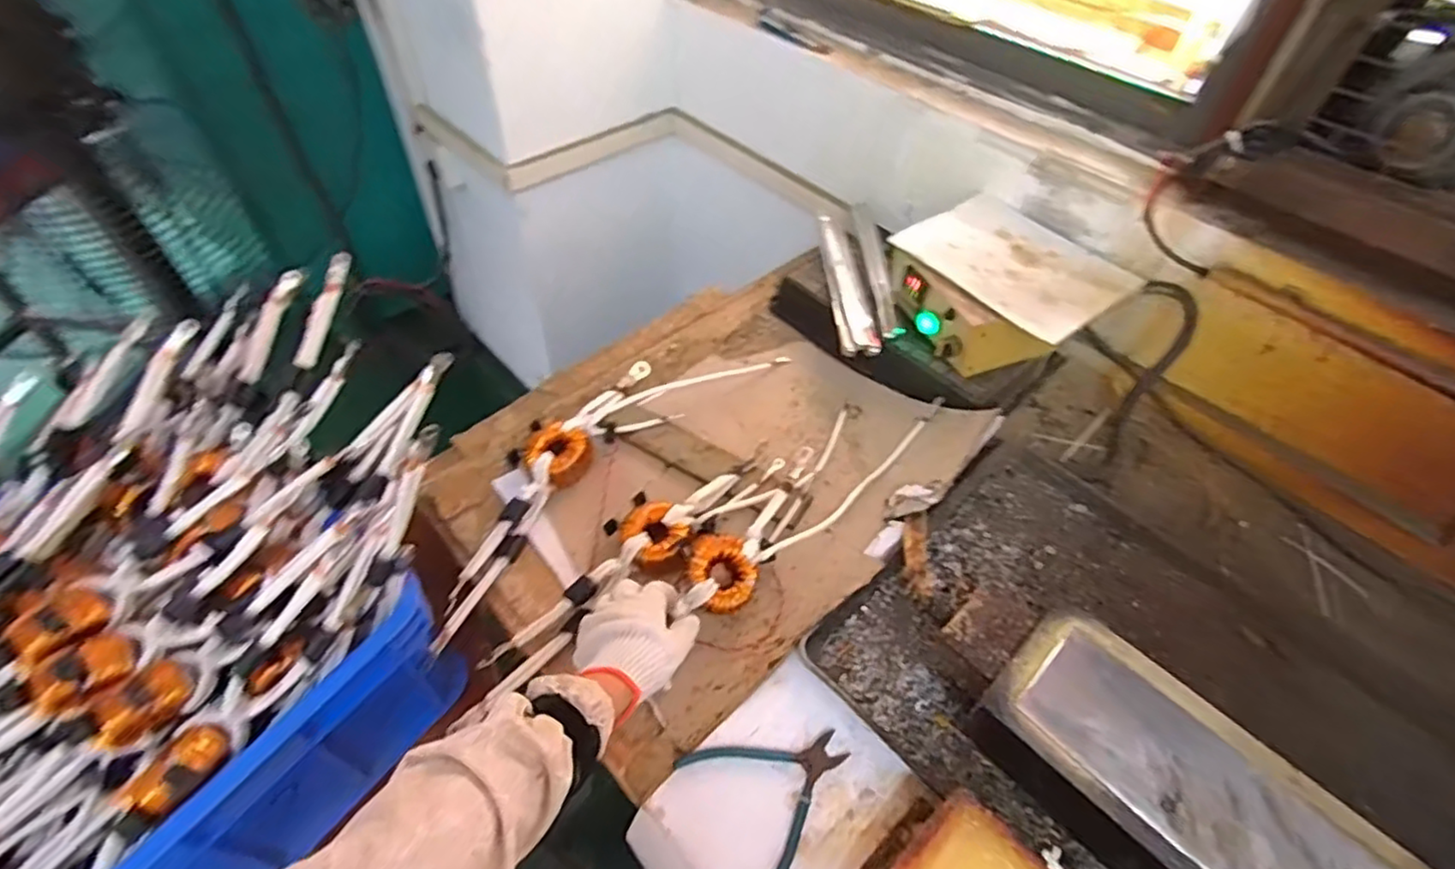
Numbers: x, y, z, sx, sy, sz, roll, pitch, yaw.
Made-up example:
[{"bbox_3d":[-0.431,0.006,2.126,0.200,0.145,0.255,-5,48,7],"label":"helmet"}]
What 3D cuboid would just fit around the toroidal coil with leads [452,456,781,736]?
[{"bbox_3d":[-0.093,0.126,0.726,0.390,0.042,0.084,-36,60,-26],"label":"toroidal coil with leads"}]

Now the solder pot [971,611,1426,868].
[{"bbox_3d":[0.365,0.307,0.526,0.339,0.090,0.161,37,57,25],"label":"solder pot"}]

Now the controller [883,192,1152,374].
[{"bbox_3d":[0.353,-0.192,0.881,0.226,0.092,0.254,-26,56,-23],"label":"controller"}]

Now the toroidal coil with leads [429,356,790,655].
[{"bbox_3d":[-0.158,0.002,0.808,0.144,0.047,0.551,34,56,24],"label":"toroidal coil with leads"}]

